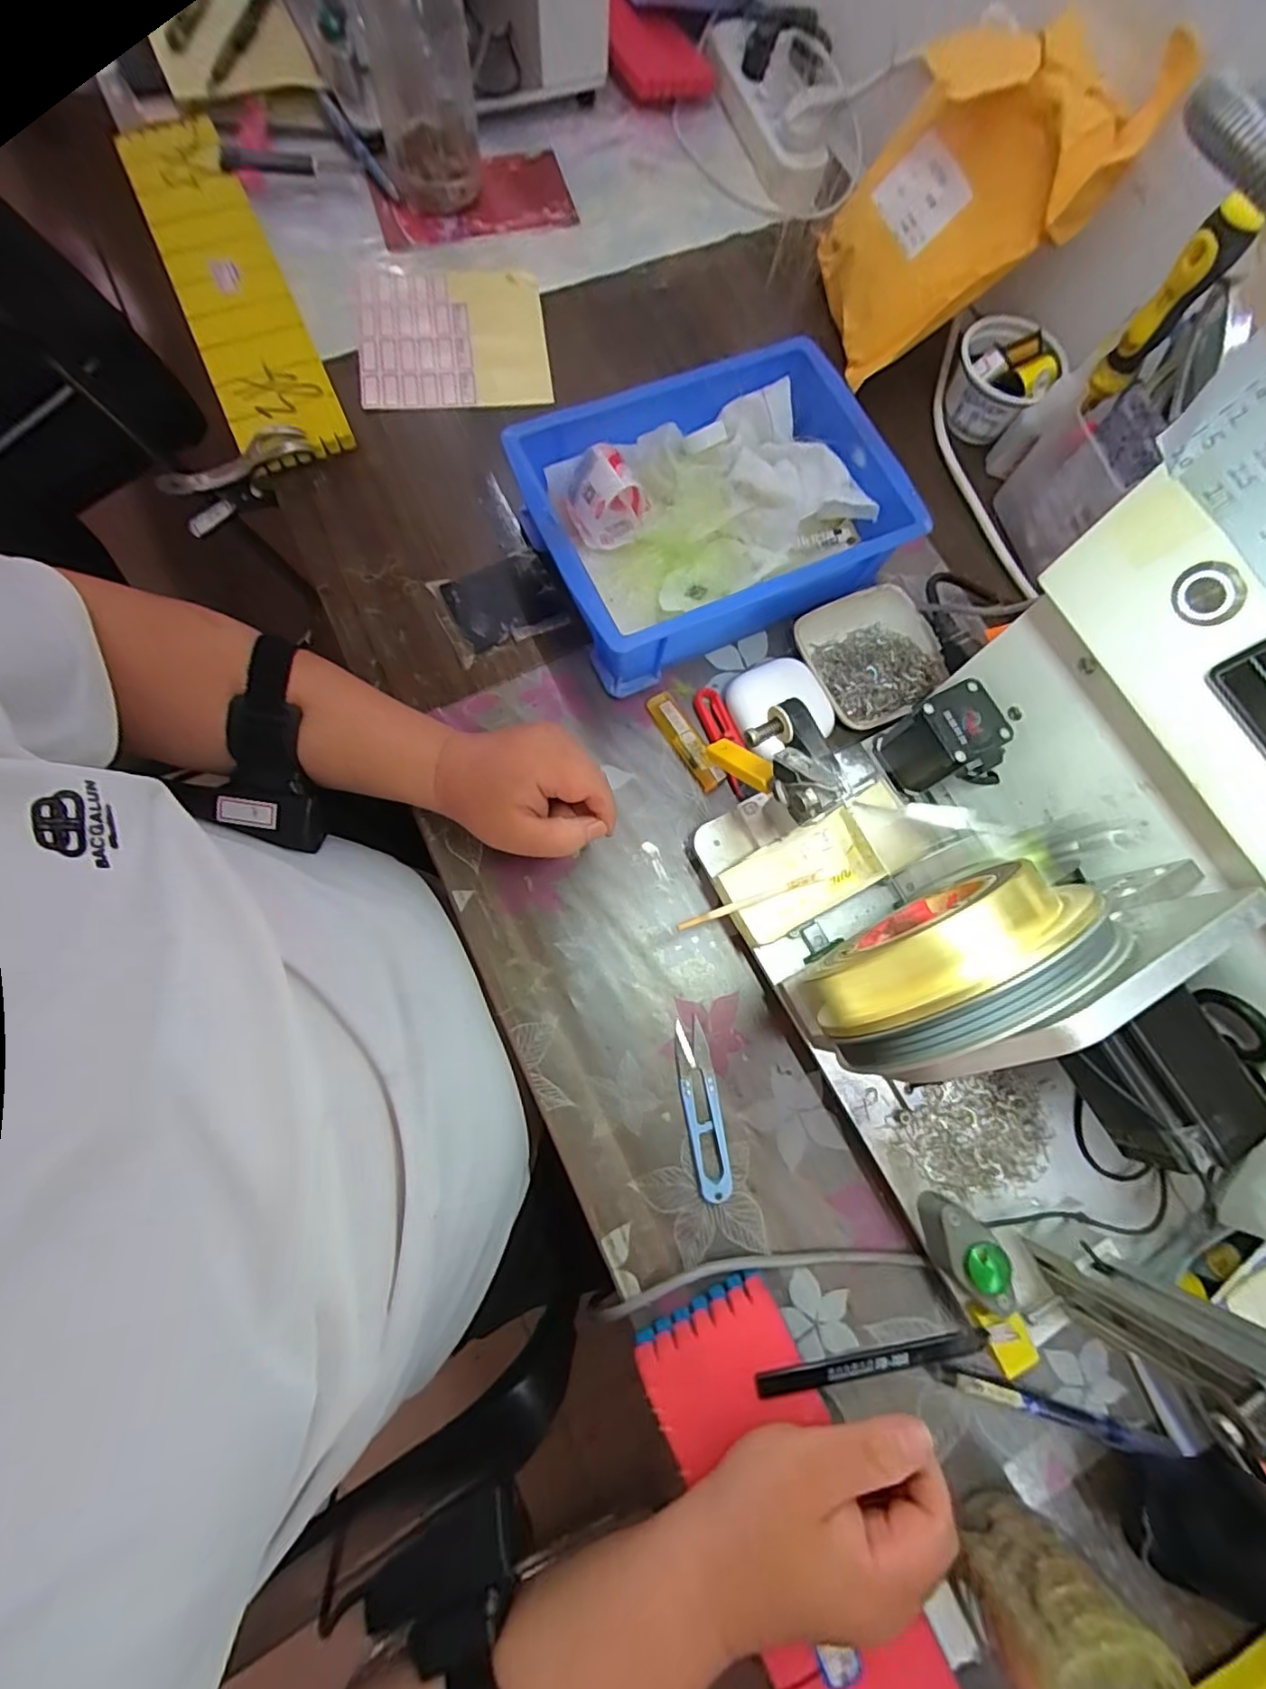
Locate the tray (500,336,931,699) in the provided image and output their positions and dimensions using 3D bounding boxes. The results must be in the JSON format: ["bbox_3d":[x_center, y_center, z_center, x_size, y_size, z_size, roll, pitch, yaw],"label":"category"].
[{"bbox_3d":[0.053,-0.232,0.443,0.241,0.077,0.179,-25,78,-10],"label":"tray"}]

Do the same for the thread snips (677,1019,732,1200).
[{"bbox_3d":[0.043,0.161,0.376,0.022,0.011,0.101,-9,77,-6],"label":"thread snips"}]

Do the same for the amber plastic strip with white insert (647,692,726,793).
[{"bbox_3d":[0.038,-0.073,0.433,0.018,0.012,0.076,-32,79,-7],"label":"amber plastic strip with white insert"}]

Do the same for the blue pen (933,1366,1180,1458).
[{"bbox_3d":[0.238,0.319,0.347,0.139,0.011,0.010,18,76,0],"label":"blue pen"}]

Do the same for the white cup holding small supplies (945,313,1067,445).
[{"bbox_3d":[0.292,-0.373,0.494,0.068,0.056,0.079,8,75,-2],"label":"white cup holding small supplies"}]

